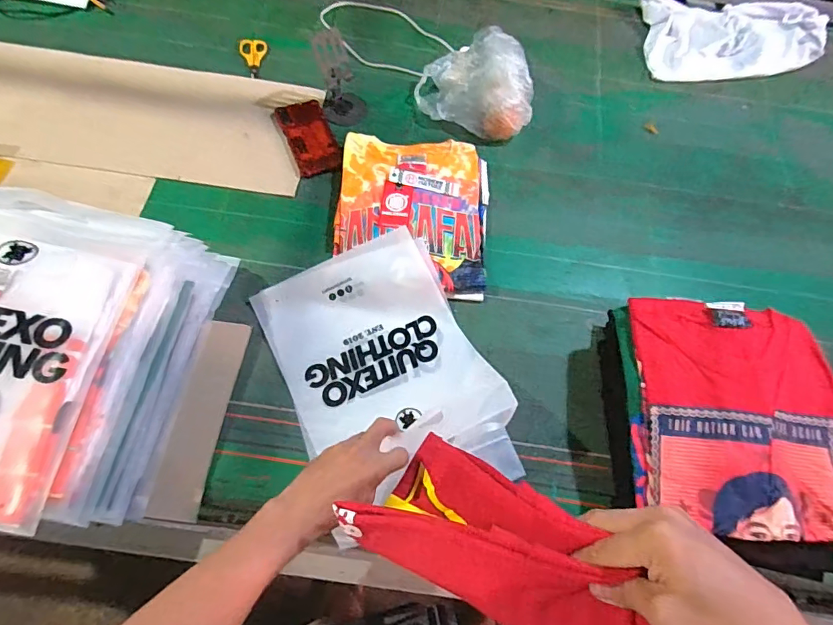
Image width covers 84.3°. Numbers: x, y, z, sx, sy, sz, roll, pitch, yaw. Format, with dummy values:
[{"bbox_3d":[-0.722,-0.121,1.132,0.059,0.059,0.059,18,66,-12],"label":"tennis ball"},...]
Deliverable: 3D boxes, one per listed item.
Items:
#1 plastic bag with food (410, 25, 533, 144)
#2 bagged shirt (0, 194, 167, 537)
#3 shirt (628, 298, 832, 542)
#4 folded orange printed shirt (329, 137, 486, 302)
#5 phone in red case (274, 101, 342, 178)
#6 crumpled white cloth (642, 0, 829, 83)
[{"bbox_3d":[0.106,-0.416,0.831,0.209,0.099,0.176,11,64,0],"label":"plastic bag with food"},{"bbox_3d":[-0.444,0.029,0.472,0.226,0.031,0.331,10,67,-2],"label":"bagged shirt"},{"bbox_3d":[0.375,0.109,0.530,0.224,0.038,0.272,4,64,-3],"label":"shirt"},{"bbox_3d":[-0.005,-0.169,0.734,0.242,0.035,0.297,5,64,-3],"label":"folded orange printed shirt"},{"bbox_3d":[-0.188,-0.307,0.801,0.079,0.014,0.159,-18,67,-13],"label":"phone in red case"},{"bbox_3d":[0.685,-0.602,0.997,0.380,0.046,0.255,-1,64,-6],"label":"crumpled white cloth"}]

